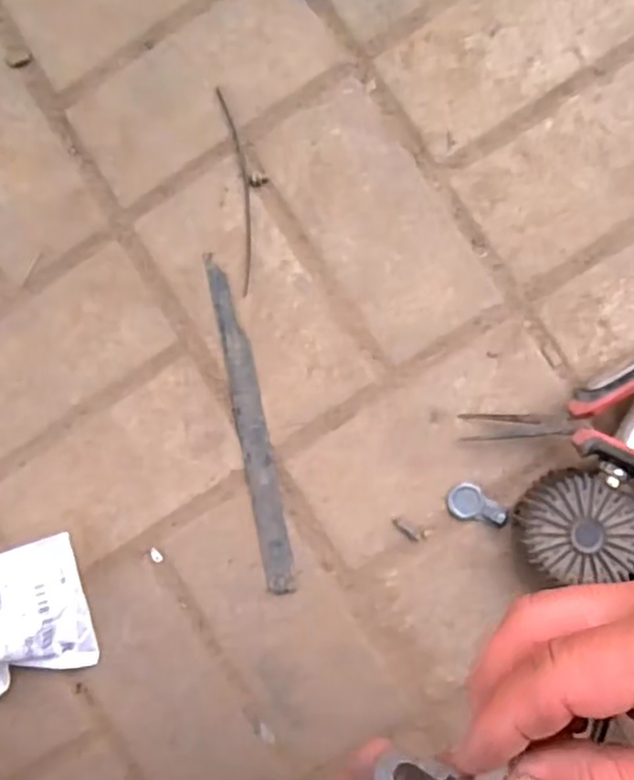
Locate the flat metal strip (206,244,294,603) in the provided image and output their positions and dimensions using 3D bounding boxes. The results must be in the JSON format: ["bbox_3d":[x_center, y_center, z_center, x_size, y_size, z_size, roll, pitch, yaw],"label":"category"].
[{"bbox_3d":[-0.045,0.023,0.455,0.022,0.004,0.230,-11,88,7],"label":"flat metal strip"}]

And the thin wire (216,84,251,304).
[{"bbox_3d":[-0.054,-0.140,0.458,0.014,0.004,0.147,-8,88,7],"label":"thin wire"}]

